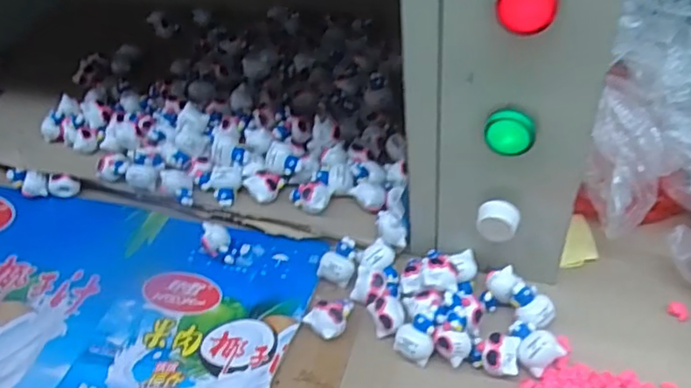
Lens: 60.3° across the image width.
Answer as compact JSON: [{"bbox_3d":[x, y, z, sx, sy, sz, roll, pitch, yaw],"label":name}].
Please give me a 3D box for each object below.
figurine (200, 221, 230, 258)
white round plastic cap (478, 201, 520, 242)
[{"bbox_3d":[-0.101,0.036,0.465,0.021,0.025,0.021,-19,44,-12],"label":"figurine"},{"bbox_3d":[0.098,0.017,0.382,0.025,0.023,0.014,5,45,13],"label":"white round plastic cap"}]

